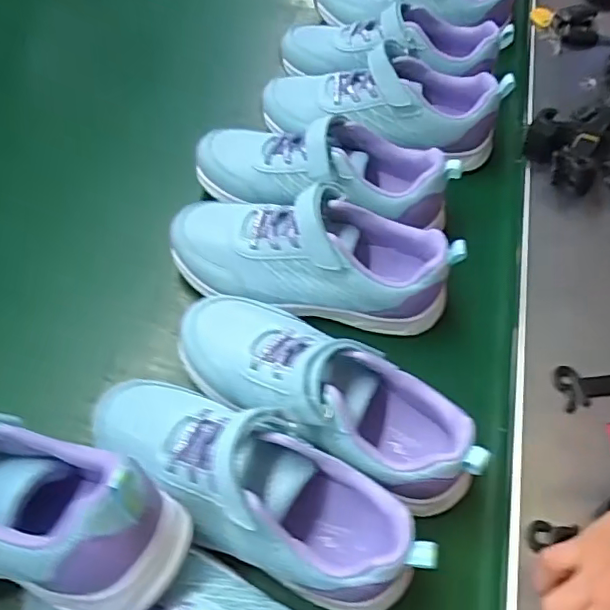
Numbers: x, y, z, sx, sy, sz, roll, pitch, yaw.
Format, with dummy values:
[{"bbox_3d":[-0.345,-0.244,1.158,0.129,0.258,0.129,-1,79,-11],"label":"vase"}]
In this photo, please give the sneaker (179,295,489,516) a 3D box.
[{"bbox_3d":[0.012,0.056,0.396,0.230,0.076,0.087,27,63,15],"label":"sneaker"}]

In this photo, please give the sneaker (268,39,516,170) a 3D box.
[{"bbox_3d":[0.077,-0.206,0.555,0.226,0.077,0.077,10,60,6],"label":"sneaker"}]

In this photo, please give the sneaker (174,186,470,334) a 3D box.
[{"bbox_3d":[0.003,-0.044,0.459,0.233,0.069,0.084,13,61,8],"label":"sneaker"}]

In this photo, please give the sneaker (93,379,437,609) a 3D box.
[{"bbox_3d":[-0.039,0.114,0.363,0.226,0.088,0.082,22,62,13],"label":"sneaker"}]

